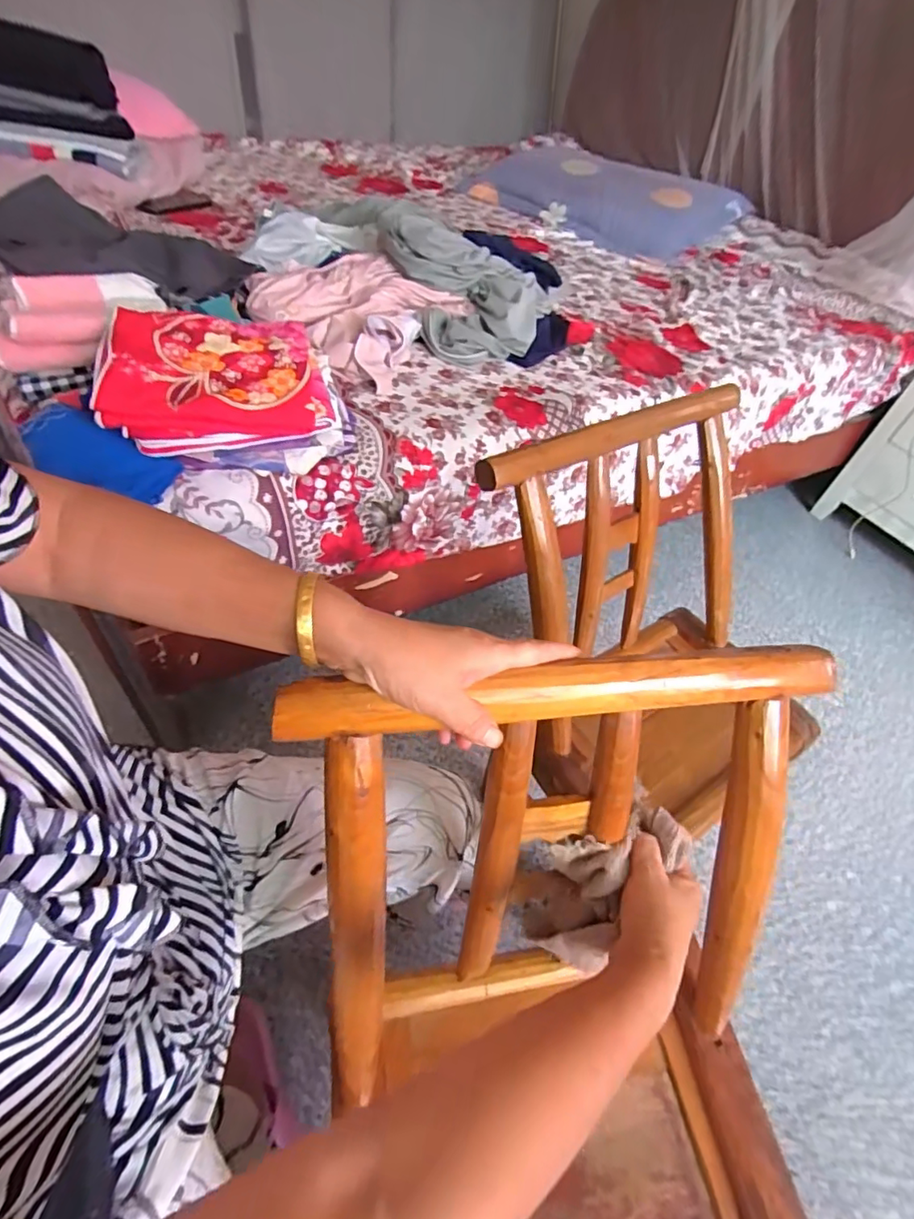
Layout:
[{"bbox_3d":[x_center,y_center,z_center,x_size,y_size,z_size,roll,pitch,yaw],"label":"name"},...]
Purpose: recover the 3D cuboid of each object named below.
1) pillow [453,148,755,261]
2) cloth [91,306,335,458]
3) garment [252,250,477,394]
[{"bbox_3d":[0.379,-1.156,1.494,0.704,0.120,0.358,34,54,20],"label":"pillow"},{"bbox_3d":[-0.269,-0.263,0.616,0.232,0.083,0.154,-8,51,-14],"label":"cloth"},{"bbox_3d":[-0.176,-0.489,0.882,0.296,0.091,0.277,24,51,12],"label":"garment"}]

